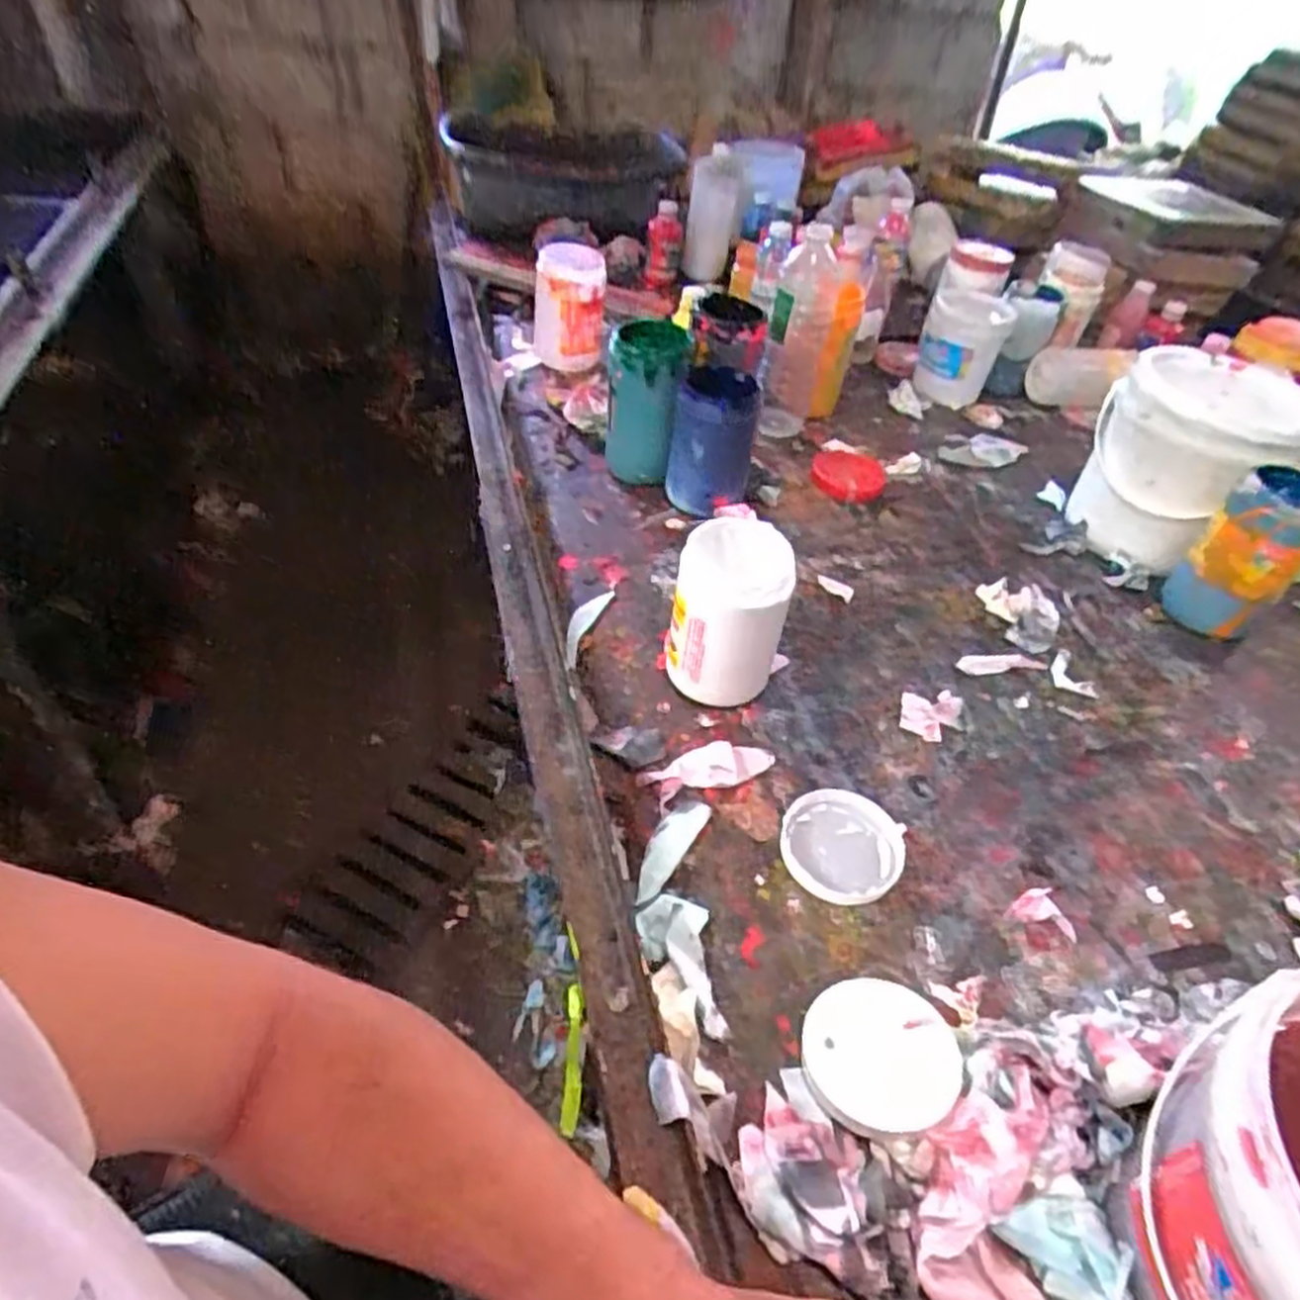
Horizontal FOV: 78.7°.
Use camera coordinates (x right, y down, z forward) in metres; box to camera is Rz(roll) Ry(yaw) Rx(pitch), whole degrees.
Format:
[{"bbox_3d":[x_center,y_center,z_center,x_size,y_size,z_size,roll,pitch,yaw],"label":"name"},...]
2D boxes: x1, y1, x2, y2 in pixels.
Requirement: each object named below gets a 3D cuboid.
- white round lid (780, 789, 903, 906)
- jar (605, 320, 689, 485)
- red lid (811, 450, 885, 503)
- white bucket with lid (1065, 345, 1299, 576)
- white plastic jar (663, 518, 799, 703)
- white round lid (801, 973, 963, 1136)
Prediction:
[{"bbox_3d":[0.151,0.151,0.622,0.089,0.012,0.100,32,50,25],"label":"white round lid"},{"bbox_3d":[-0.008,-0.274,0.918,0.086,0.164,0.087,7,44,2],"label":"jar"},{"bbox_3d":[0.256,-0.228,1.021,0.091,0.011,0.113,20,46,14],"label":"red lid"},{"bbox_3d":[0.632,-0.221,0.938,0.203,0.192,0.212,32,50,25],"label":"white bucket with lid"},{"bbox_3d":[0.067,-0.025,0.689,0.095,0.157,0.080,10,44,4],"label":"white plastic jar"},{"bbox_3d":[0.146,0.254,0.501,0.091,0.012,0.094,-2,42,2],"label":"white round lid"}]

